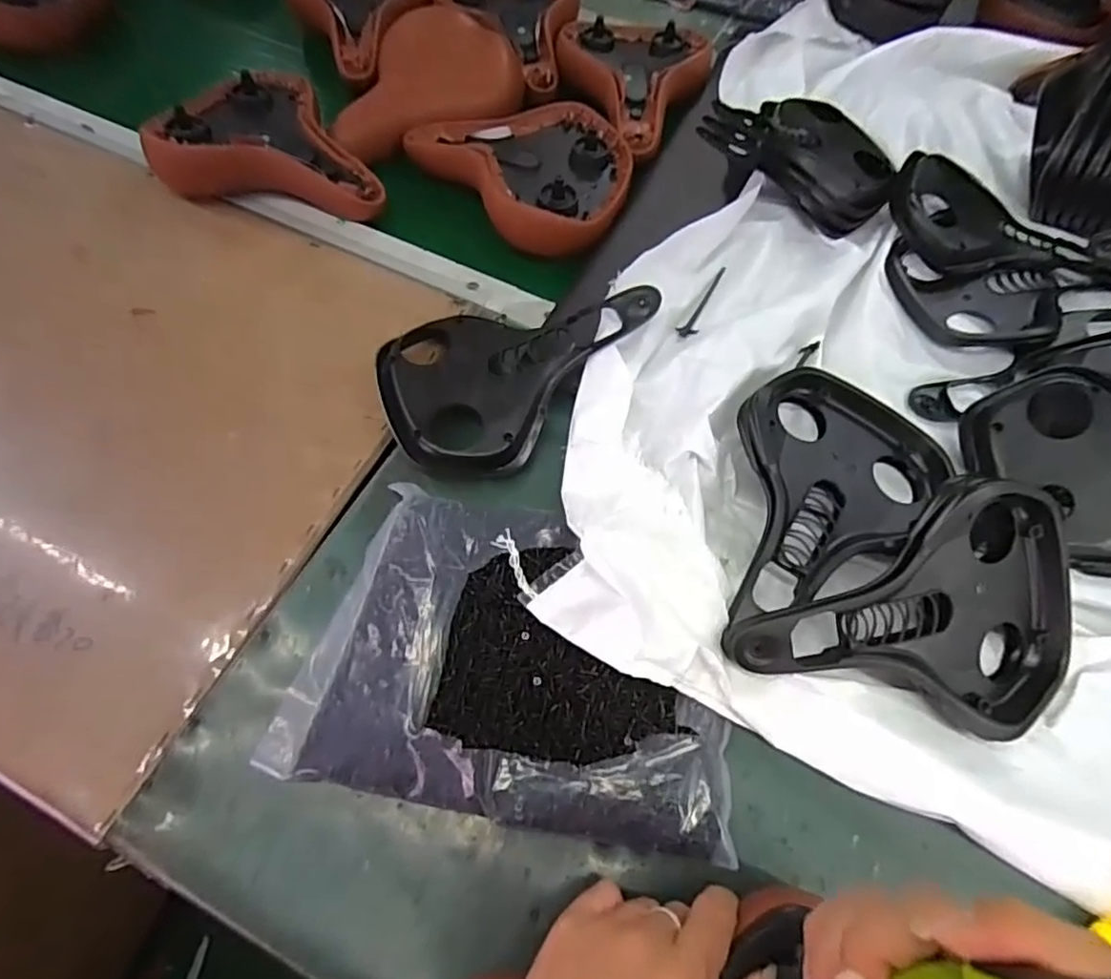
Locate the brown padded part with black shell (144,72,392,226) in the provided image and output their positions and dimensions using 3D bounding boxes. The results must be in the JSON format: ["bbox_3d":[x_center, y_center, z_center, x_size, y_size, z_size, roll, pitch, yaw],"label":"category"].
[{"bbox_3d":[-0.291,-0.374,0.665,0.234,0.069,0.164,9,61,1],"label":"brown padded part with black shell"}]

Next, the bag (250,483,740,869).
[{"bbox_3d":[-0.024,0.110,0.422,0.293,0.040,0.204,11,61,2],"label":"bag"}]

